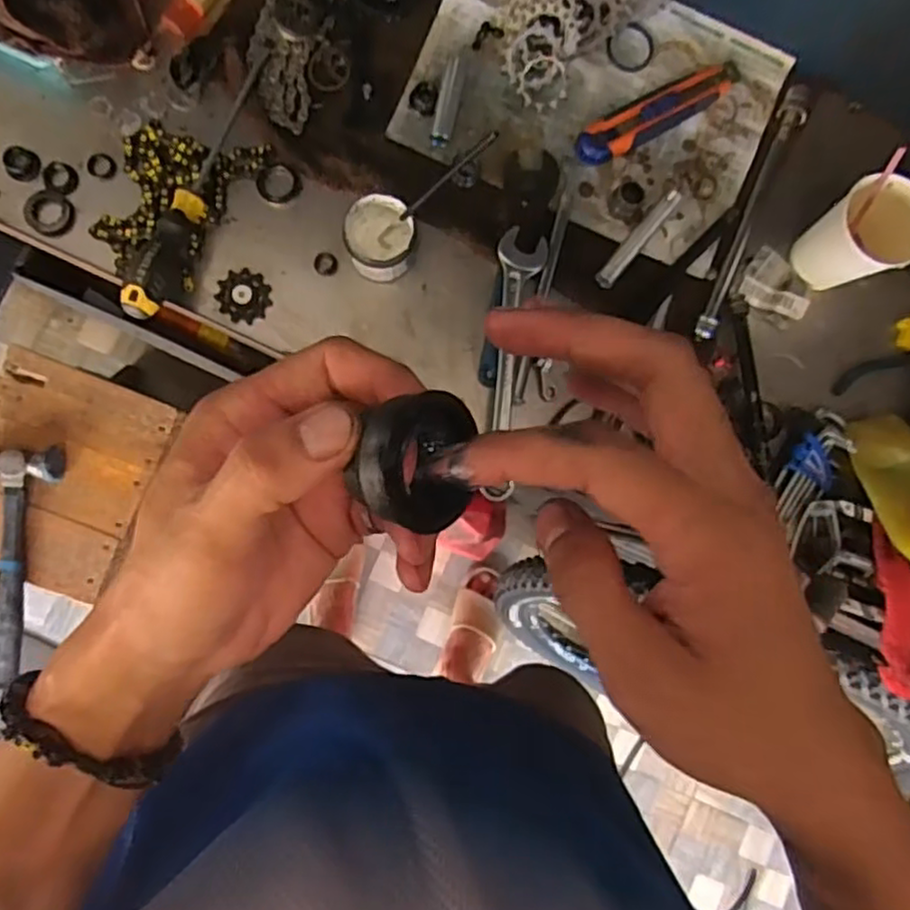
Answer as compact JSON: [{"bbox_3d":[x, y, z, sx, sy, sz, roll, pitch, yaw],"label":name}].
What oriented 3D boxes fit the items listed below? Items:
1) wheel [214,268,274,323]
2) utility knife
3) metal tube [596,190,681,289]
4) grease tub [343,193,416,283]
[{"bbox_3d":[-0.169,-0.127,0.554,0.040,0.008,0.039,0,86,-5],"label":"wheel"},{"bbox_3d":[0.170,-0.289,0.577,0.151,0.015,0.033,-31,90,-6],"label":"utility knife"},{"bbox_3d":[0.152,-0.181,0.577,0.015,0.014,0.099,40,84,-2],"label":"metal tube"},{"bbox_3d":[-0.059,-0.168,0.545,0.051,0.041,0.055,0,86,-5],"label":"grease tub"}]

